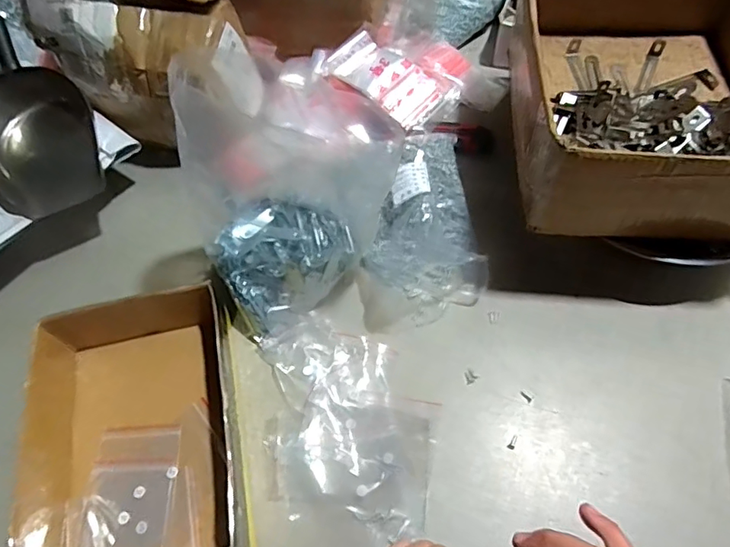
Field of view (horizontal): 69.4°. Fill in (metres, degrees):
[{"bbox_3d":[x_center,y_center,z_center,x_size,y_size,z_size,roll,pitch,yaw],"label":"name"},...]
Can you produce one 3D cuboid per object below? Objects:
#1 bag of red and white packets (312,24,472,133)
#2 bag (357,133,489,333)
[{"bbox_3d":[0.042,-0.290,0.716,0.209,0.046,0.160,36,68,21],"label":"bag of red and white packets"},{"bbox_3d":[0.055,-0.062,0.590,0.138,0.079,0.226,-7,60,-1],"label":"bag"}]

